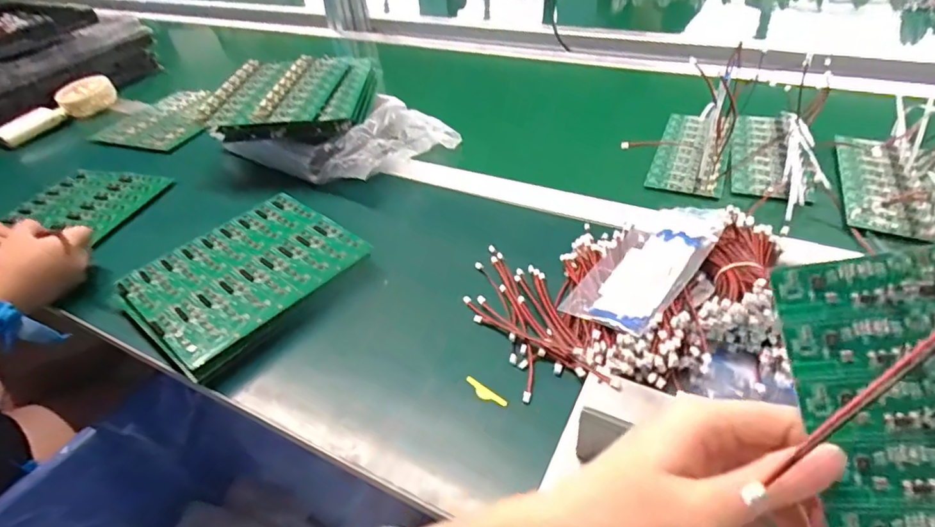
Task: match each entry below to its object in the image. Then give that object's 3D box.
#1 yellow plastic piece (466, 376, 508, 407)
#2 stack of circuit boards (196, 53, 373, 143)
[{"bbox_3d":[0.014,0.108,0.424,0.039,0.006,0.013,25,49,31],"label":"yellow plastic piece"},{"bbox_3d":[-0.239,-0.229,0.707,0.206,0.042,0.193,-5,40,1],"label":"stack of circuit boards"}]

